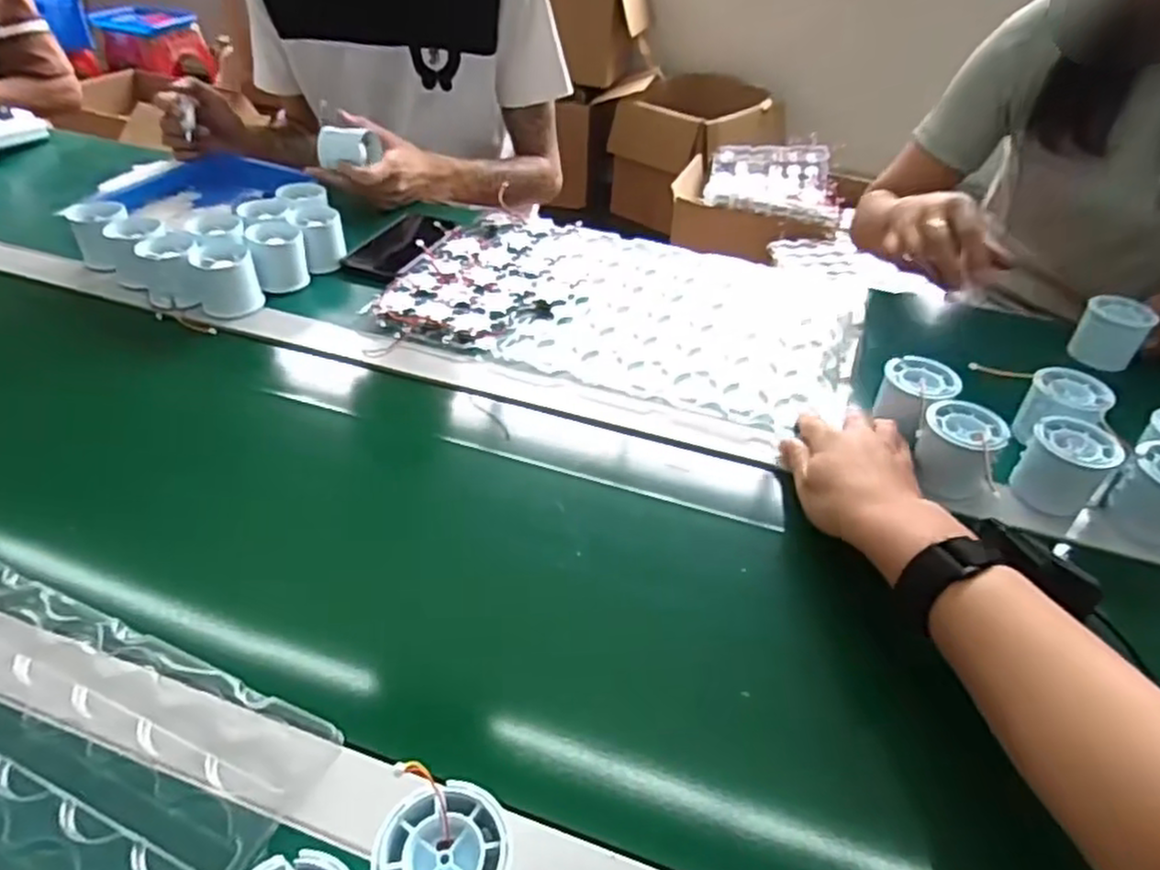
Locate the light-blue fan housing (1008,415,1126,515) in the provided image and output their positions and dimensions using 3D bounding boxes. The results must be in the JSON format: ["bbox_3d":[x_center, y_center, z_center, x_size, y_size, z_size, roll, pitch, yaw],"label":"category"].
[{"bbox_3d":[0.355,0.022,0.528,0.054,0.052,0.052,2,41,-1],"label":"light-blue fan housing"}]

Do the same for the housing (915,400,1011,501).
[{"bbox_3d":[0.280,0.016,0.536,0.064,0.059,0.059,-26,48,-29],"label":"housing"}]

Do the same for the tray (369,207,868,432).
[{"bbox_3d":[0.050,-0.140,0.727,0.441,0.023,0.298,15,42,14],"label":"tray"}]

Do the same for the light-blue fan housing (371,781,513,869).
[{"bbox_3d":[-0.057,0.187,0.307,0.053,0.051,0.053,2,41,-1],"label":"light-blue fan housing"}]

